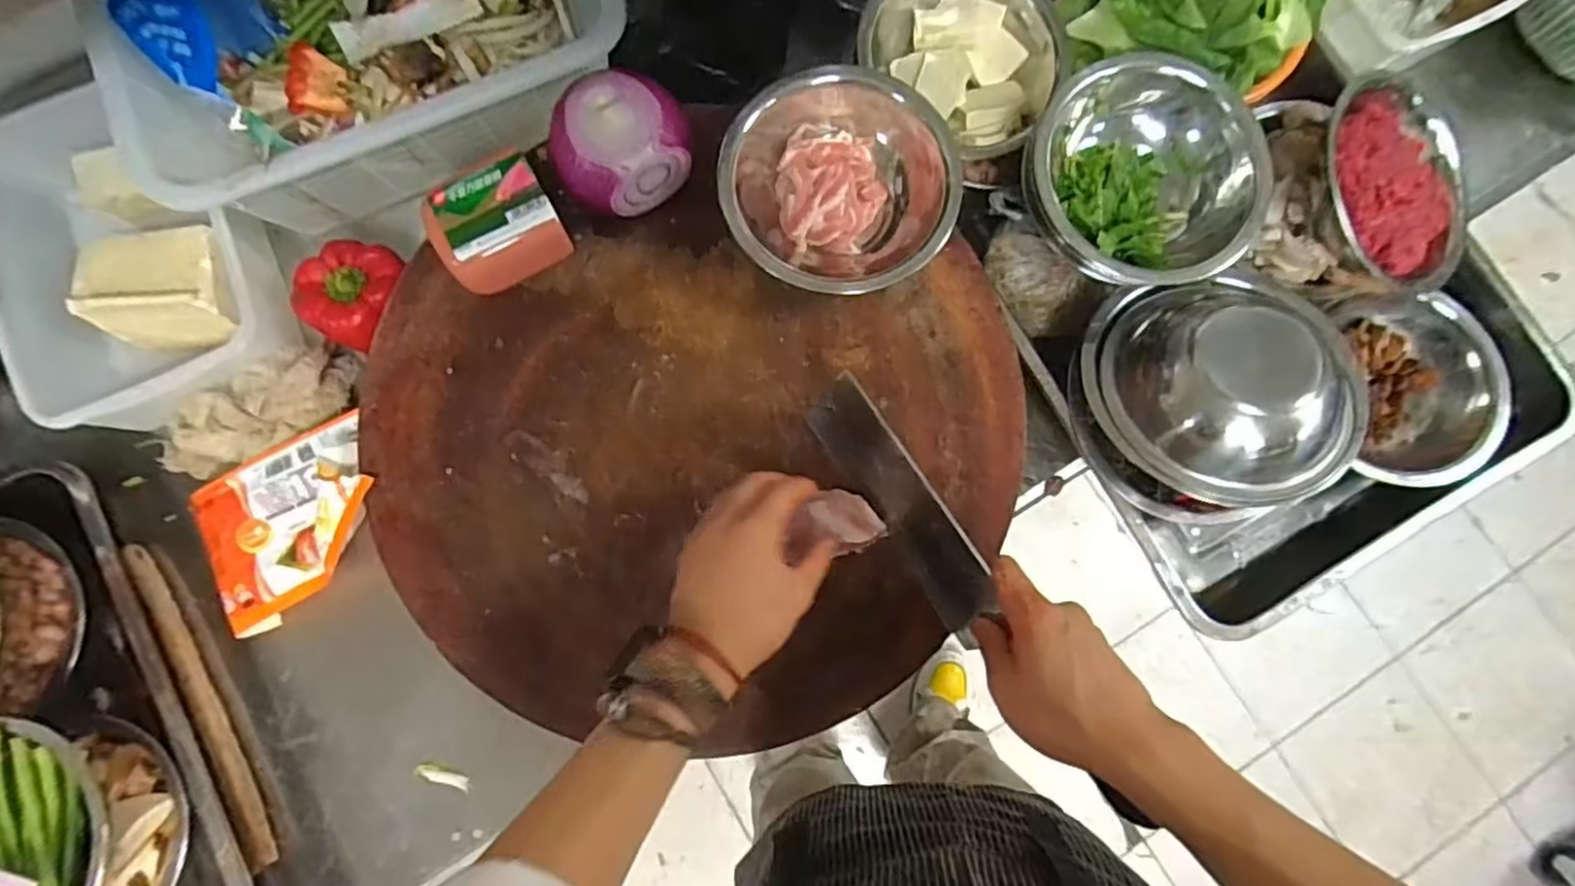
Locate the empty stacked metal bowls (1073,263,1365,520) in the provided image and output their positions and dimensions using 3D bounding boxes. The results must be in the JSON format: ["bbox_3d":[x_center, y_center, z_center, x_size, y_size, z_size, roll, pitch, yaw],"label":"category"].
[{"bbox_3d":[0.314,-0.041,0.520,0.186,0.101,0.179,22,80,3],"label":"empty stacked metal bowls"}]

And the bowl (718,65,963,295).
[{"bbox_3d":[0.038,-0.189,0.520,0.157,0.066,0.166,0,80,-1],"label":"bowl"}]

